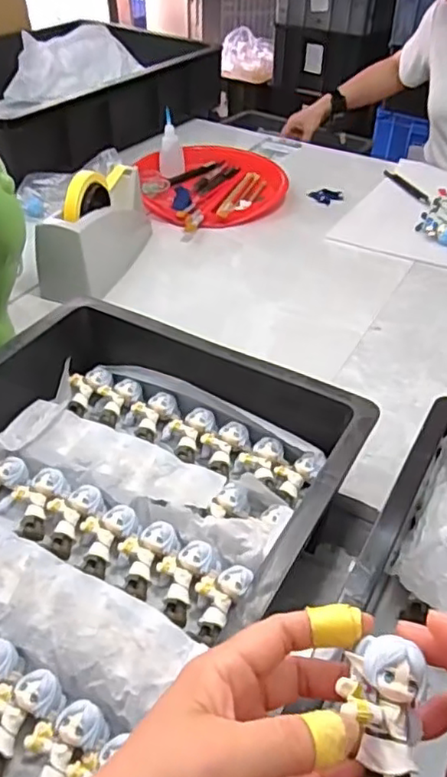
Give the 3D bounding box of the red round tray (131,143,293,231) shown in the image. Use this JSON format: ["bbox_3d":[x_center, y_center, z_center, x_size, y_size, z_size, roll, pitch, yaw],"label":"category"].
[{"bbox_3d":[-0.011,-0.317,0.947,0.226,0.041,0.218,-2,41,2],"label":"red round tray"}]

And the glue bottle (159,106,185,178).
[{"bbox_3d":[-0.085,-0.396,0.987,0.038,0.100,0.033,-2,21,3],"label":"glue bottle"}]

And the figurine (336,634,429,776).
[{"bbox_3d":[0.066,0.136,0.250,0.032,0.027,0.061,1,76,6],"label":"figurine"}]

